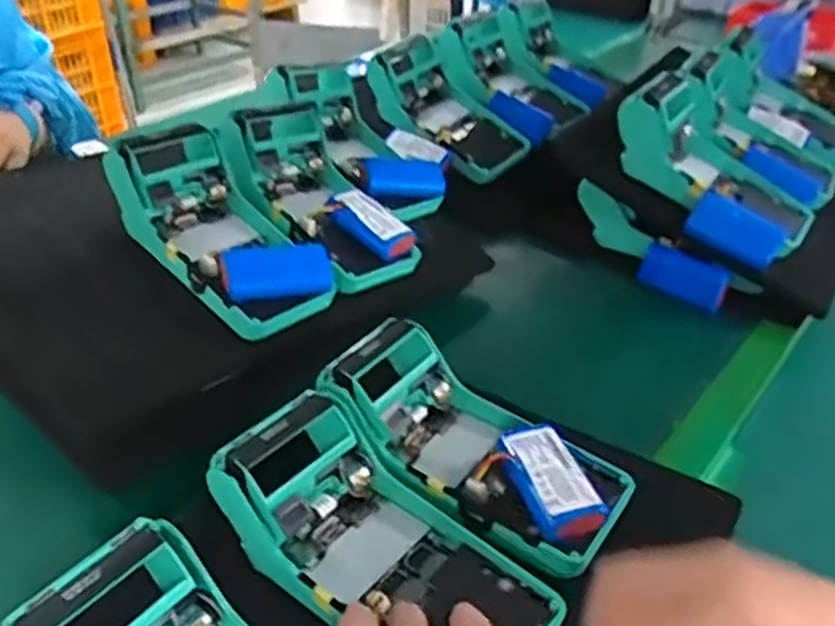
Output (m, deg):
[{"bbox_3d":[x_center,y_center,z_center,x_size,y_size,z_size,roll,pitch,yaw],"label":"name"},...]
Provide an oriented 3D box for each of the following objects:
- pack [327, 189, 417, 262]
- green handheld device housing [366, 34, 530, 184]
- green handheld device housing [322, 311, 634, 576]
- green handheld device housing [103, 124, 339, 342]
[{"bbox_3d":[-0.033,-0.066,0.558,0.066,0.021,0.031,38,45,13],"label":"pack"},{"bbox_3d":[0.032,-0.206,0.760,0.157,0.094,0.084,26,42,34],"label":"green handheld device housing"},{"bbox_3d":[0.034,0.066,0.422,0.169,0.059,0.084,19,38,27],"label":"green handheld device housing"},{"bbox_3d":[-0.136,-0.055,0.520,0.082,0.054,0.176,-27,67,-34],"label":"green handheld device housing"}]

